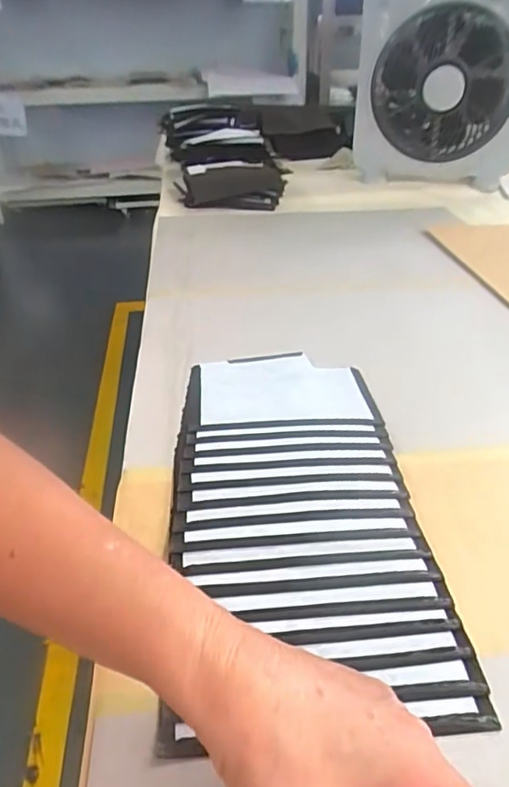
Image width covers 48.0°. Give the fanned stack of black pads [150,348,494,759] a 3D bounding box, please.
[{"bbox_3d":[0.029,0.071,0.438,0.174,0.018,0.370,-3,33,-2],"label":"fanned stack of black pads"}]

